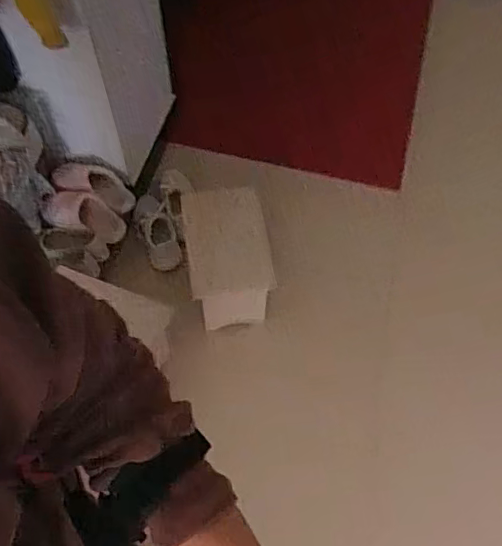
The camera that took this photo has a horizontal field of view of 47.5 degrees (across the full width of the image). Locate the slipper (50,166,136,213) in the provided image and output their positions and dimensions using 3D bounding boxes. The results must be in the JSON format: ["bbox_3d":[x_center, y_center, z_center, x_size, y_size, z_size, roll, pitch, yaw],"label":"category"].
[{"bbox_3d":[-0.439,-0.252,1.613,0.228,0.062,0.109,22,58,-3],"label":"slipper"}]

